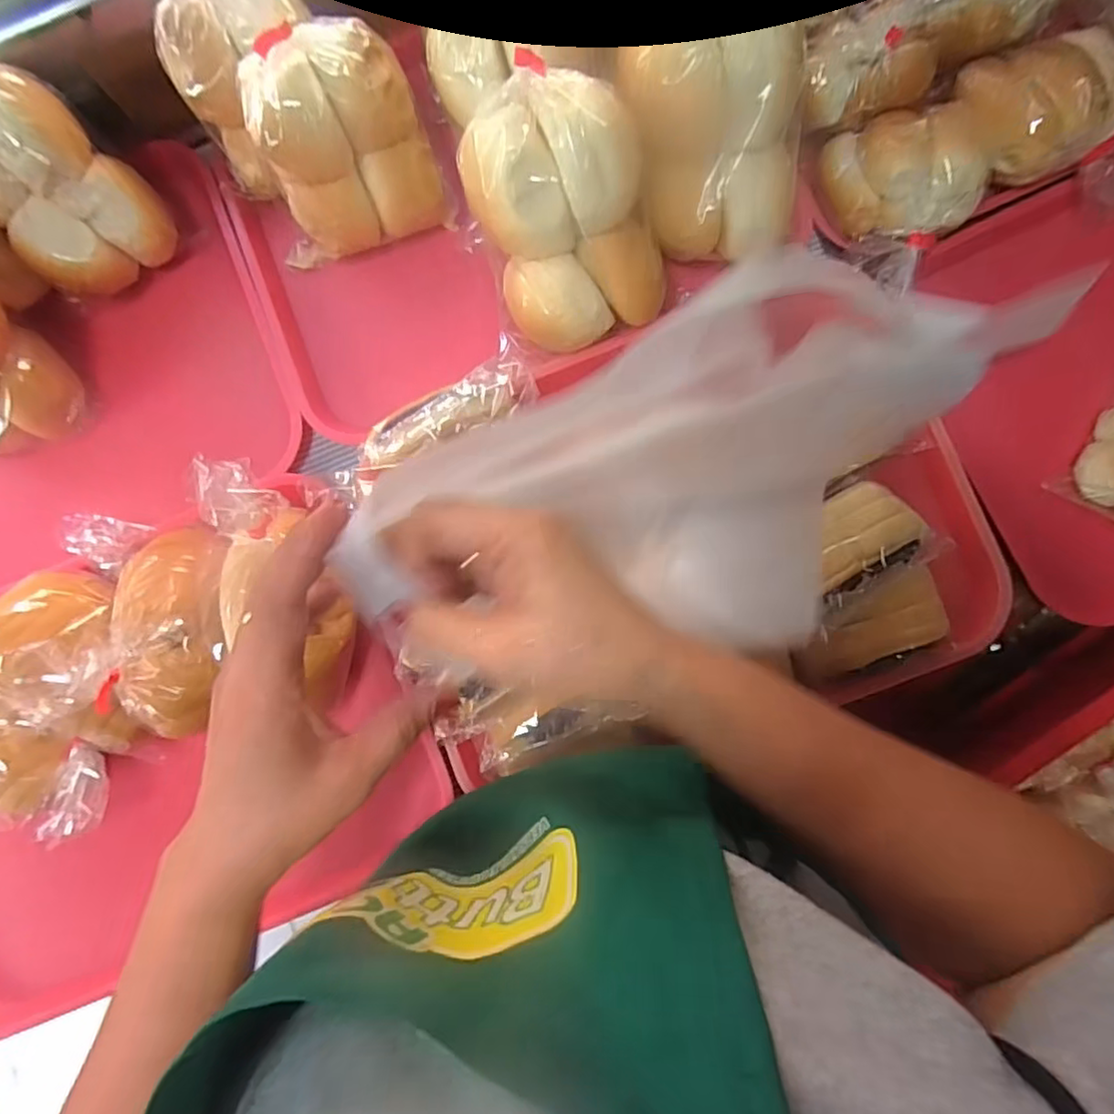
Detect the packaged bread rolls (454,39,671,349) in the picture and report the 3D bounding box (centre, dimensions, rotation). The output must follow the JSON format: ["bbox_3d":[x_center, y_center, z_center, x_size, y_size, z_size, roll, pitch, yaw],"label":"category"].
[{"bbox_3d":[0.006,-0.217,0.399,0.107,0.166,0.065,-25,45,3],"label":"packaged bread rolls"}]

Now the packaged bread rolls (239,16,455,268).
[{"bbox_3d":[-0.155,-0.279,0.436,0.128,0.124,0.078,-21,83,1],"label":"packaged bread rolls"}]

